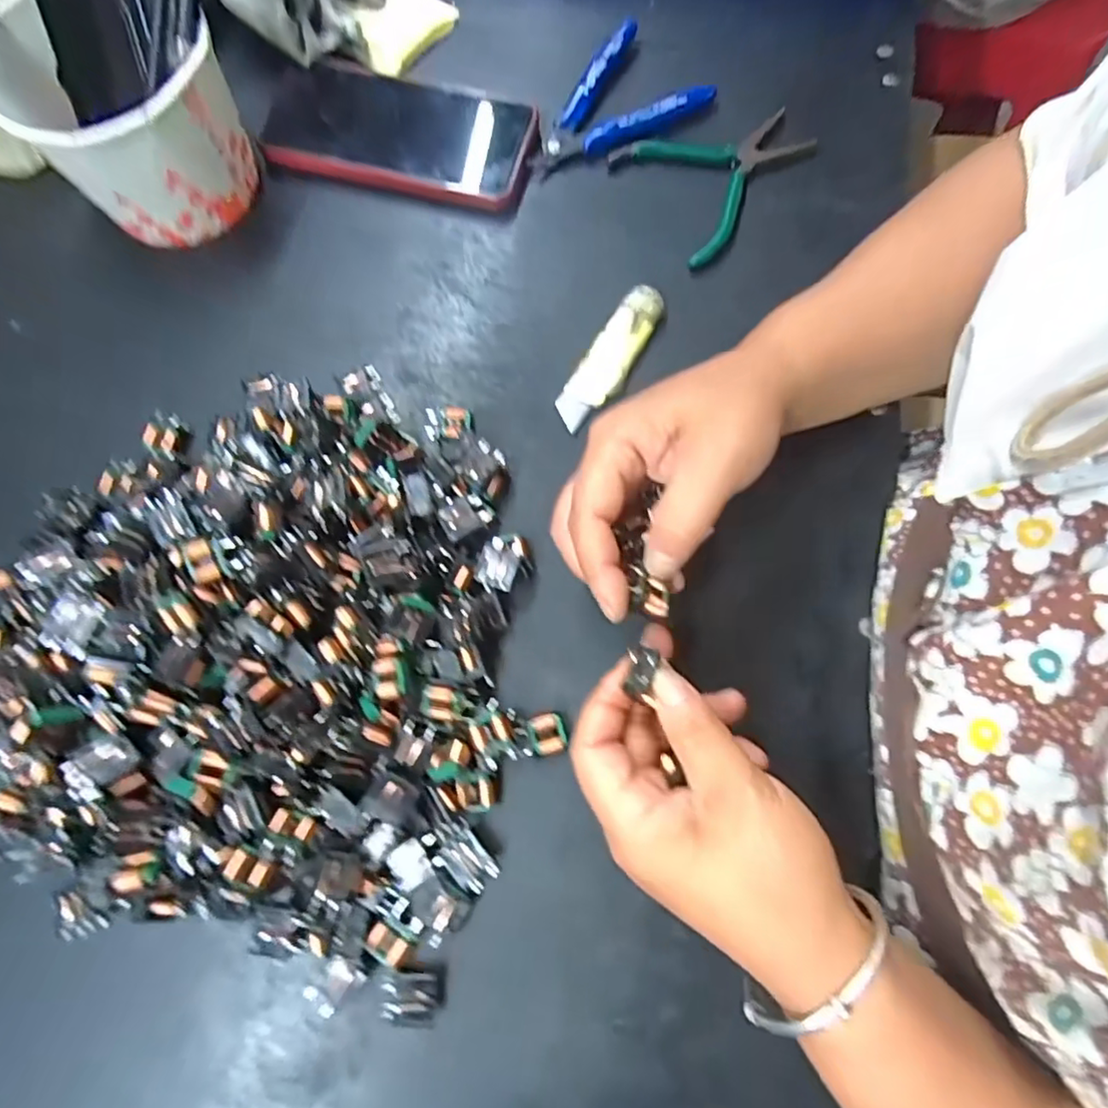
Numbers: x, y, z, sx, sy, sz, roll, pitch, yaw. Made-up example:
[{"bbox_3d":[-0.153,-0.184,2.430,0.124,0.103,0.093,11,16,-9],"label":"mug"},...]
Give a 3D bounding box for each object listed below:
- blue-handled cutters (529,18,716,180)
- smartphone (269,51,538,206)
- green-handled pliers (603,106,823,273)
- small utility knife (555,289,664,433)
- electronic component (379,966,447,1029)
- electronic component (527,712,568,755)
[{"bbox_3d":[0.036,-0.274,0.387,0.073,0.022,0.113,43,79,11],"label":"blue-handled cutters"},{"bbox_3d":[-0.100,-0.264,0.388,0.174,0.021,0.077,14,75,4],"label":"smartphone"},{"bbox_3d":[0.103,-0.236,0.378,0.107,0.022,0.093,-33,77,-8],"label":"green-handled pliers"},{"bbox_3d":[0.030,-0.109,0.343,0.027,0.019,0.088,29,77,8],"label":"small utility knife"},{"bbox_3d":[-0.061,0.190,0.266,0.025,0.011,0.020,8,75,3],"label":"electronic component"},{"bbox_3d":[-0.003,0.085,0.293,0.018,0.008,0.018,-14,75,-4],"label":"electronic component"}]

